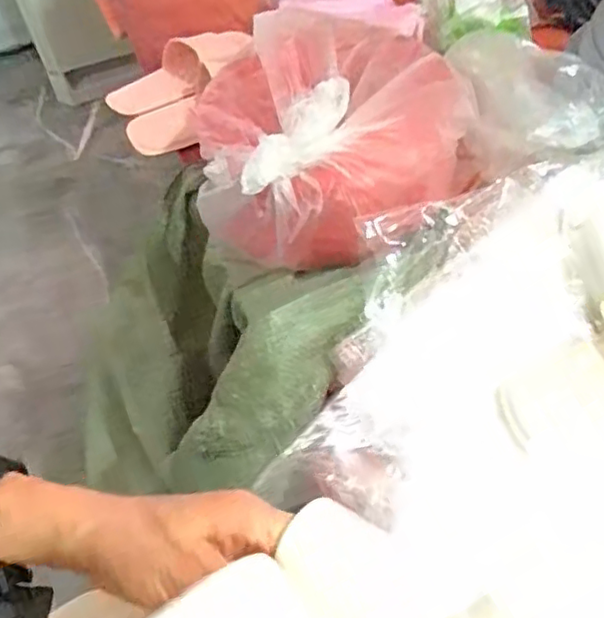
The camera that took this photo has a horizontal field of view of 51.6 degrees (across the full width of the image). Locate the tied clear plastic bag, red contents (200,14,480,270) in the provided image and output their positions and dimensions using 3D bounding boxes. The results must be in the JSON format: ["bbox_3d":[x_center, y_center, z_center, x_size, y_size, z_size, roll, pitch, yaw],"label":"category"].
[{"bbox_3d":[0.024,-0.181,0.653,0.293,0.157,0.233,-22,53,-12],"label":"tied clear plastic bag, red contents"}]

